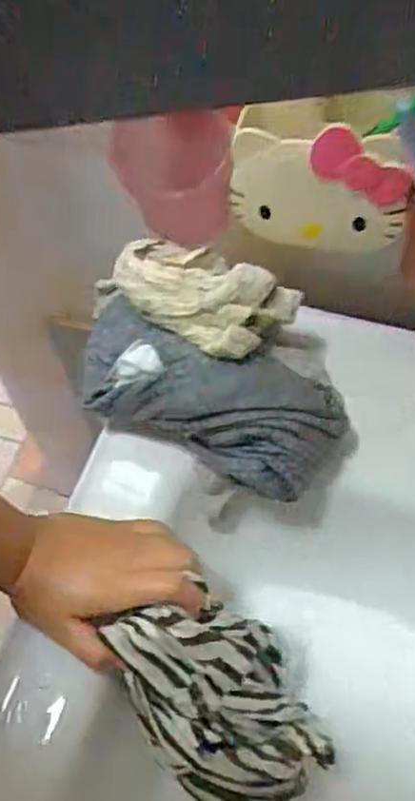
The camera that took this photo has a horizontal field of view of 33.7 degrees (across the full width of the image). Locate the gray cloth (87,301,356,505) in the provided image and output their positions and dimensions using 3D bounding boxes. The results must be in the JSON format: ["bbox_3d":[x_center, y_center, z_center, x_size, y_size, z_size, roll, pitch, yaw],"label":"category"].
[{"bbox_3d":[-0.001,-0.007,0.516,0.210,0.073,0.090,19,60,13],"label":"gray cloth"}]

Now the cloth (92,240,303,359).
[{"bbox_3d":[-0.008,-0.080,0.502,0.136,0.041,0.081,19,60,13],"label":"cloth"}]

